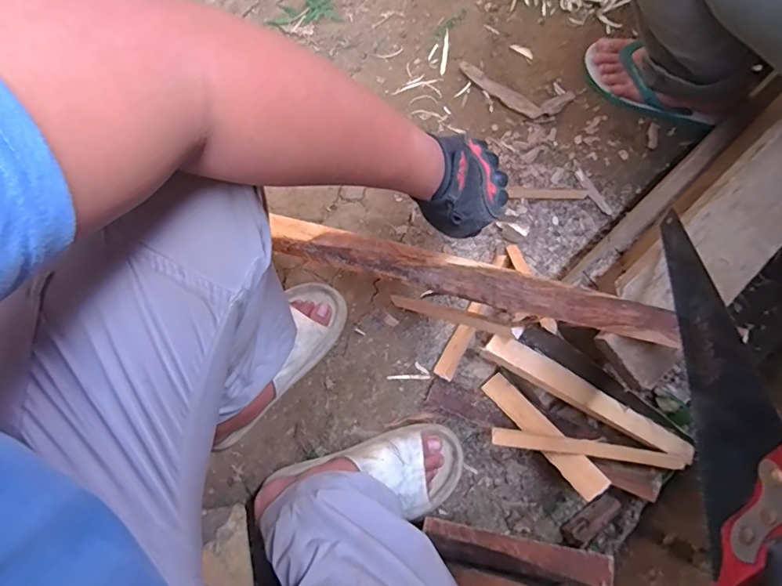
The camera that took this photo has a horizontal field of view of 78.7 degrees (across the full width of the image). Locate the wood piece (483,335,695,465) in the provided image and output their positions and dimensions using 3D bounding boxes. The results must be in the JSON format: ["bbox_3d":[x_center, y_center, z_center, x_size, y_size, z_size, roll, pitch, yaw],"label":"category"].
[{"bbox_3d":[0.273,0.144,0.650,0.330,0.019,0.038,29,78,-8],"label":"wood piece"}]

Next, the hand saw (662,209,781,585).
[{"bbox_3d":[0.271,0.061,0.404,0.027,0.083,0.438,20,40,7],"label":"hand saw"}]

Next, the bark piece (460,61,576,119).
[{"bbox_3d":[0.220,-0.362,0.863,0.207,0.013,0.074,18,77,6],"label":"bark piece"}]

